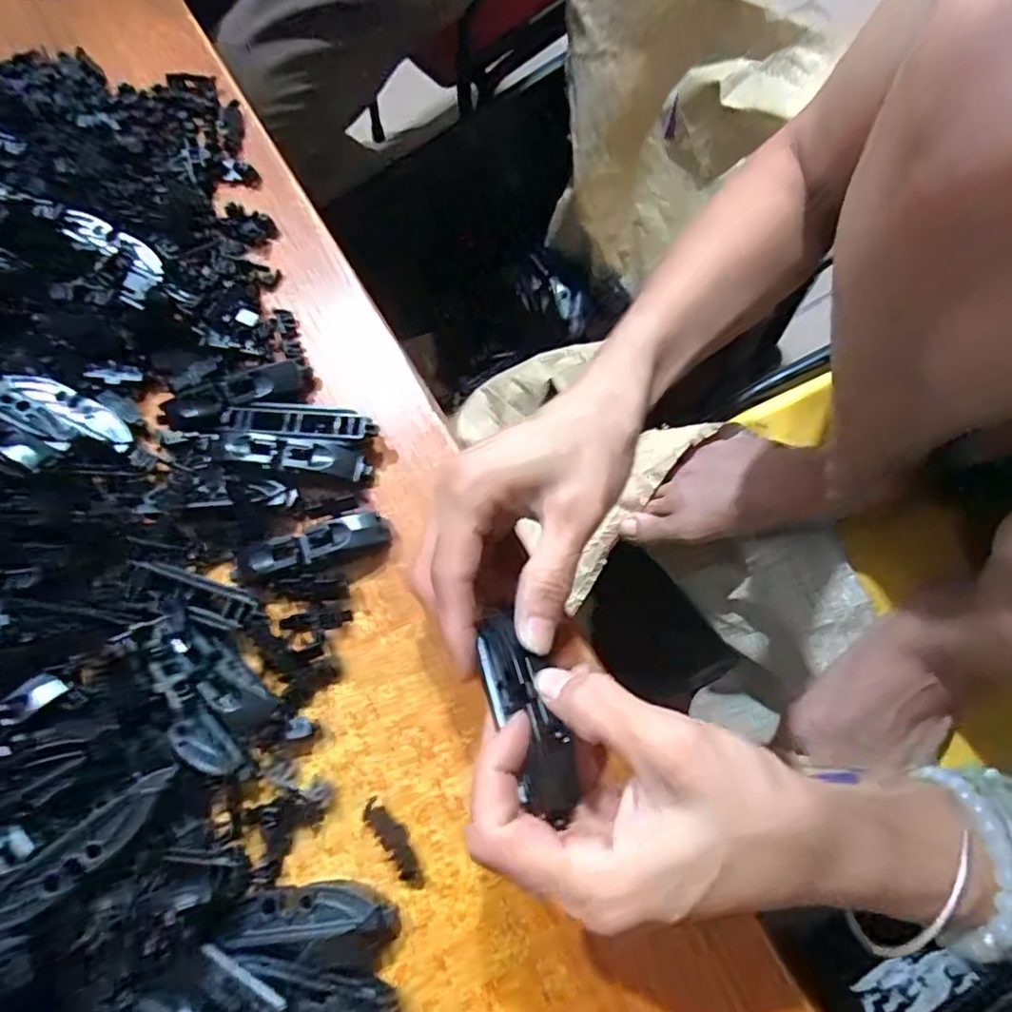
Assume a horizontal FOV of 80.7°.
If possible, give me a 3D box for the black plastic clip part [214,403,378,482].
[{"bbox_3d":[-0.105,-0.034,0.296,0.077,0.015,0.034,5,74,8],"label":"black plastic clip part"}]

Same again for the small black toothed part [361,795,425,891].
[{"bbox_3d":[-0.048,0.144,0.254,0.011,0.005,0.040,-37,73,-4],"label":"small black toothed part"}]

